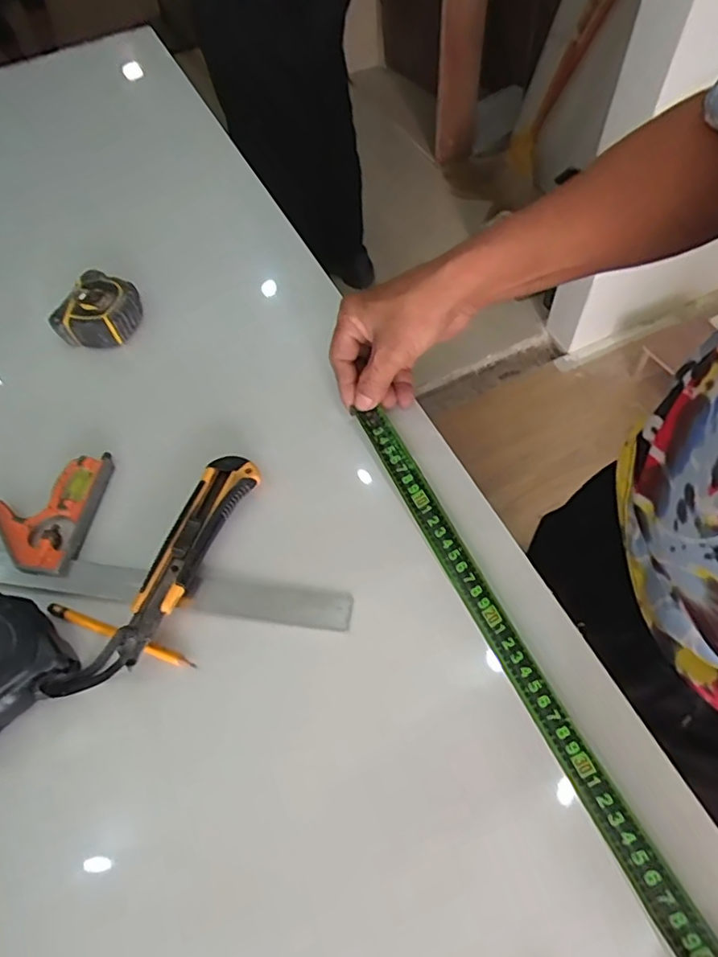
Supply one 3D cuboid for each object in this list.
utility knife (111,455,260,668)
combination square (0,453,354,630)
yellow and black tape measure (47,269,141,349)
[{"bbox_3d":[-0.122,0.051,0.413,0.036,0.016,0.157,19,63,14],"label":"utility knife"},{"bbox_3d":[-0.146,0.042,0.438,0.291,0.021,0.108,6,60,7],"label":"combination square"},{"bbox_3d":[-0.236,-0.153,0.534,0.060,0.033,0.062,16,62,13],"label":"yellow and black tape measure"}]

